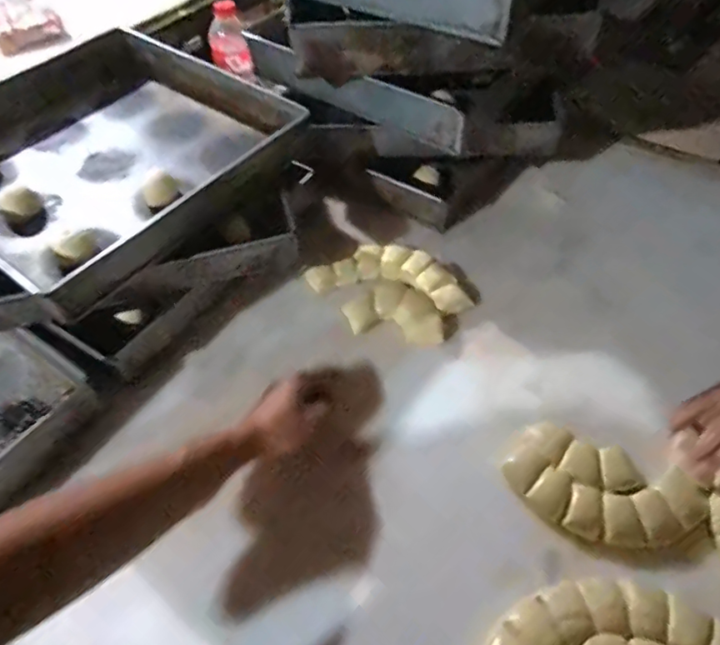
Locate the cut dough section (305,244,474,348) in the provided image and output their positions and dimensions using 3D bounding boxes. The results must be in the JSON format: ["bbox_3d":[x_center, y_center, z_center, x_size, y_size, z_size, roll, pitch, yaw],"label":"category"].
[{"bbox_3d":[0.047,-0.045,0.730,0.161,0.025,0.194,-33,59,-18],"label":"cut dough section"}]

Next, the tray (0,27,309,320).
[{"bbox_3d":[-0.343,-0.240,0.707,0.435,0.071,0.409,36,63,23],"label":"tray"}]

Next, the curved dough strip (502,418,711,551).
[{"bbox_3d":[0.259,0.178,0.553,0.193,0.019,0.100,16,57,15],"label":"curved dough strip"}]

